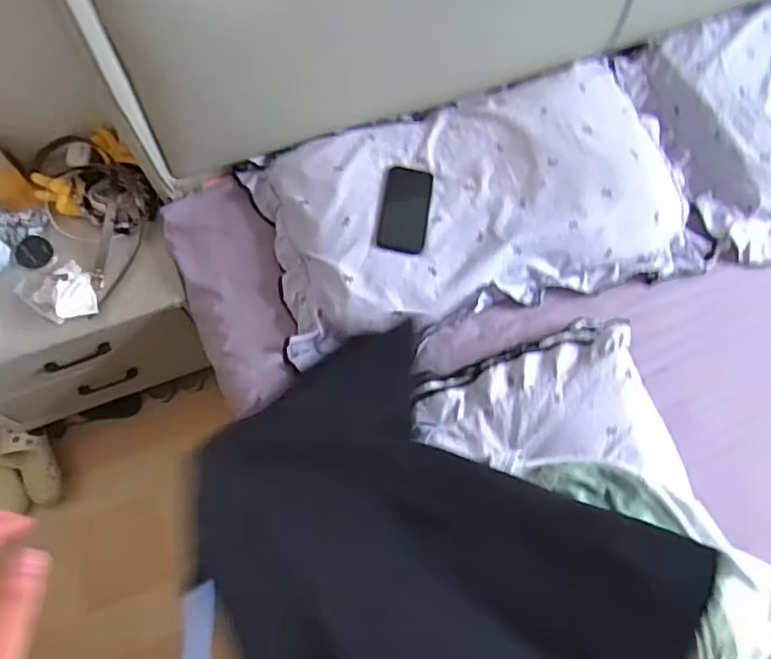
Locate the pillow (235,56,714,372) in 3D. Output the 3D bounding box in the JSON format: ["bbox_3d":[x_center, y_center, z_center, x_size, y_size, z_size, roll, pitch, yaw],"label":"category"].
[{"bbox_3d":[0.164,-0.227,1.118,0.767,0.122,0.428,-15,69,-7],"label":"pillow"}]

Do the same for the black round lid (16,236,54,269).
[{"bbox_3d":[-0.633,-0.139,1.124,0.062,0.011,0.058,0,68,-1],"label":"black round lid"}]

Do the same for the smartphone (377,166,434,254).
[{"bbox_3d":[0.035,-0.206,1.070,0.081,0.008,0.163,7,68,2],"label":"smartphone"}]

